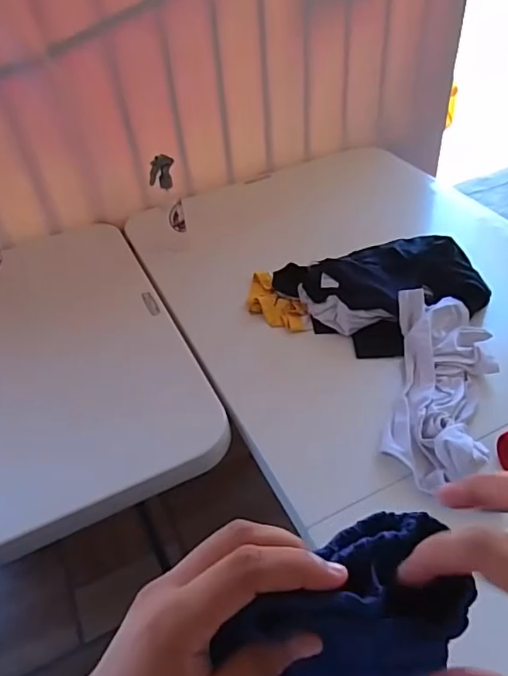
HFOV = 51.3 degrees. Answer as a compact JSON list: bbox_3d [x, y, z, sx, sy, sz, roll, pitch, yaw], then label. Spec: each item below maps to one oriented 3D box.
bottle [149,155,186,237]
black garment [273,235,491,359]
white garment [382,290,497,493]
[{"bbox_3d":[-0.179,-0.293,1.113,0.053,0.185,0.056,-12,44,-6],"label":"bottle"},{"bbox_3d":[0.229,-0.083,0.941,0.351,0.072,0.222,-7,43,-1],"label":"black garment"},{"bbox_3d":[0.285,0.057,0.801,0.142,0.067,0.337,7,45,14],"label":"white garment"}]

